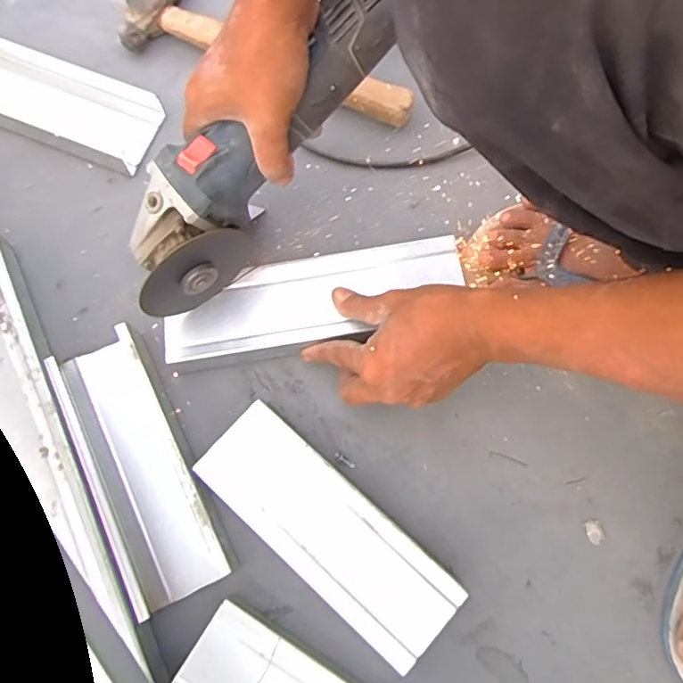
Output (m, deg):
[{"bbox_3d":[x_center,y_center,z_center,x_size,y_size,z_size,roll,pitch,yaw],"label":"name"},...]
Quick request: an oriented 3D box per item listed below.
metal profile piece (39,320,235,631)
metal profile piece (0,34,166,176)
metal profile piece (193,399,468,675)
[{"bbox_3d":[-0.164,0.096,0.453,0.075,0.030,0.215,-25,76,-6],"label":"metal profile piece"},{"bbox_3d":[-0.296,-0.244,0.555,0.236,0.027,0.091,26,76,7],"label":"metal profile piece"},{"bbox_3d":[-0.011,0.145,0.437,0.211,0.032,0.074,41,79,10],"label":"metal profile piece"}]

